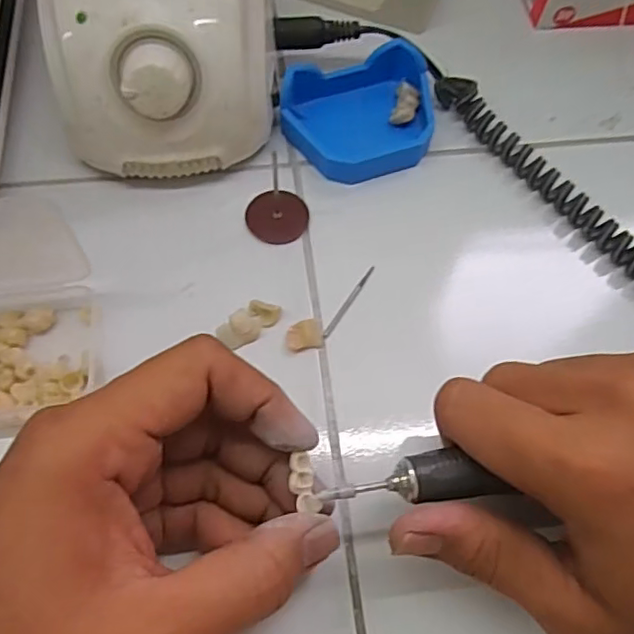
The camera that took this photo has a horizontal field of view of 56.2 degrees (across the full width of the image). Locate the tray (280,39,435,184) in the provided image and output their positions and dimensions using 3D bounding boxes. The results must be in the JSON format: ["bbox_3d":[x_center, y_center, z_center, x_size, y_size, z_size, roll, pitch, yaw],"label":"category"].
[{"bbox_3d":[0.023,-0.104,0.305,0.079,0.024,0.064,-13,66,-9],"label":"tray"}]

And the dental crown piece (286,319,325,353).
[{"bbox_3d":[-0.005,0.008,0.264,0.017,0.006,0.014,-11,66,-8],"label":"dental crown piece"}]

